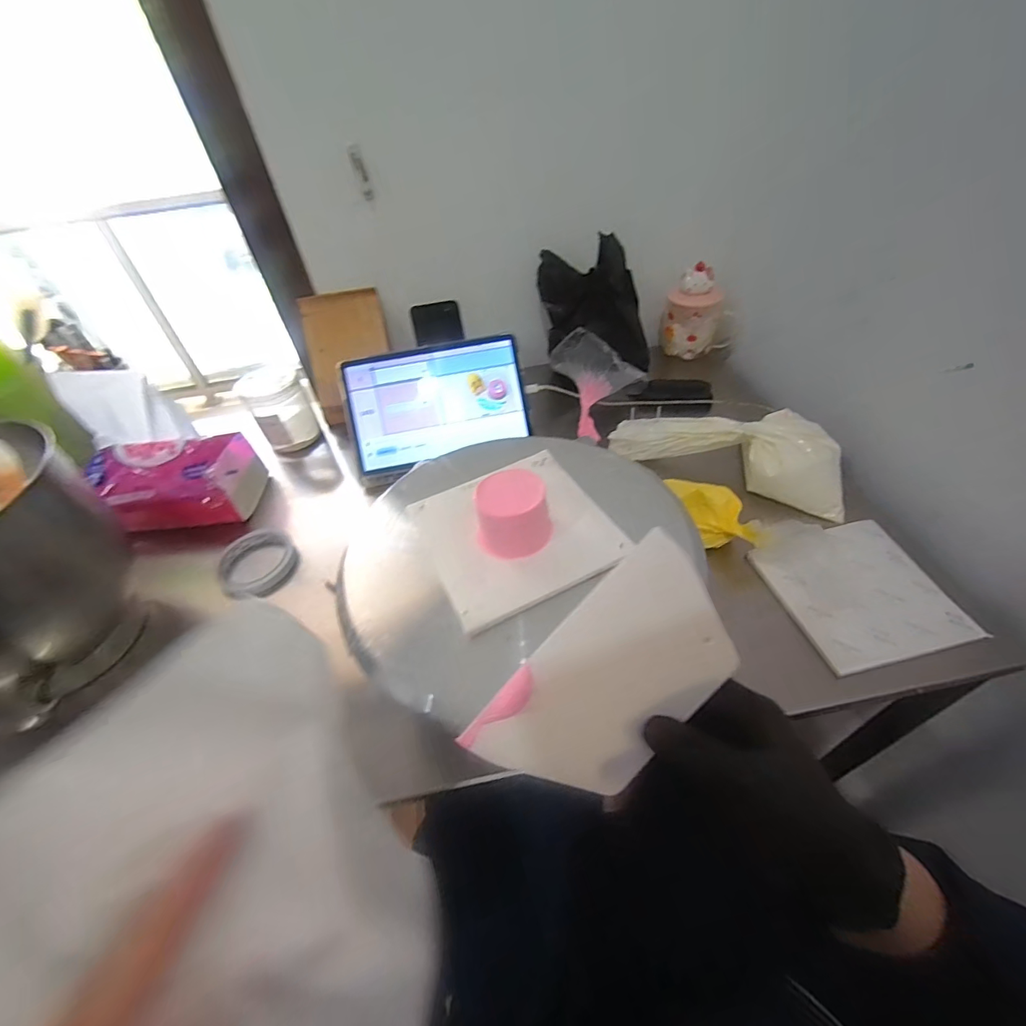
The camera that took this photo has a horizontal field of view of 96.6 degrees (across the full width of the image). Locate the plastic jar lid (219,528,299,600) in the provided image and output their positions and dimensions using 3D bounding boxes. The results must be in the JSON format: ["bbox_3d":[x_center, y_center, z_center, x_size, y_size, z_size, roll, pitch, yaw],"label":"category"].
[{"bbox_3d":[-0.317,0.061,0.572,0.092,0.021,0.104,-2,45,5],"label":"plastic jar lid"}]

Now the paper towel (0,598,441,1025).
[{"bbox_3d":[-0.083,0.140,0.166,0.021,0.196,0.132,-17,22,17],"label":"paper towel"}]

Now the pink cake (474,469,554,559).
[{"bbox_3d":[-0.001,0.003,0.358,0.061,0.046,0.060,-3,45,3],"label":"pink cake"}]

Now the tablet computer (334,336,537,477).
[{"bbox_3d":[-0.108,-0.161,0.656,0.248,0.161,0.010,-13,0,-3],"label":"tablet computer"}]

